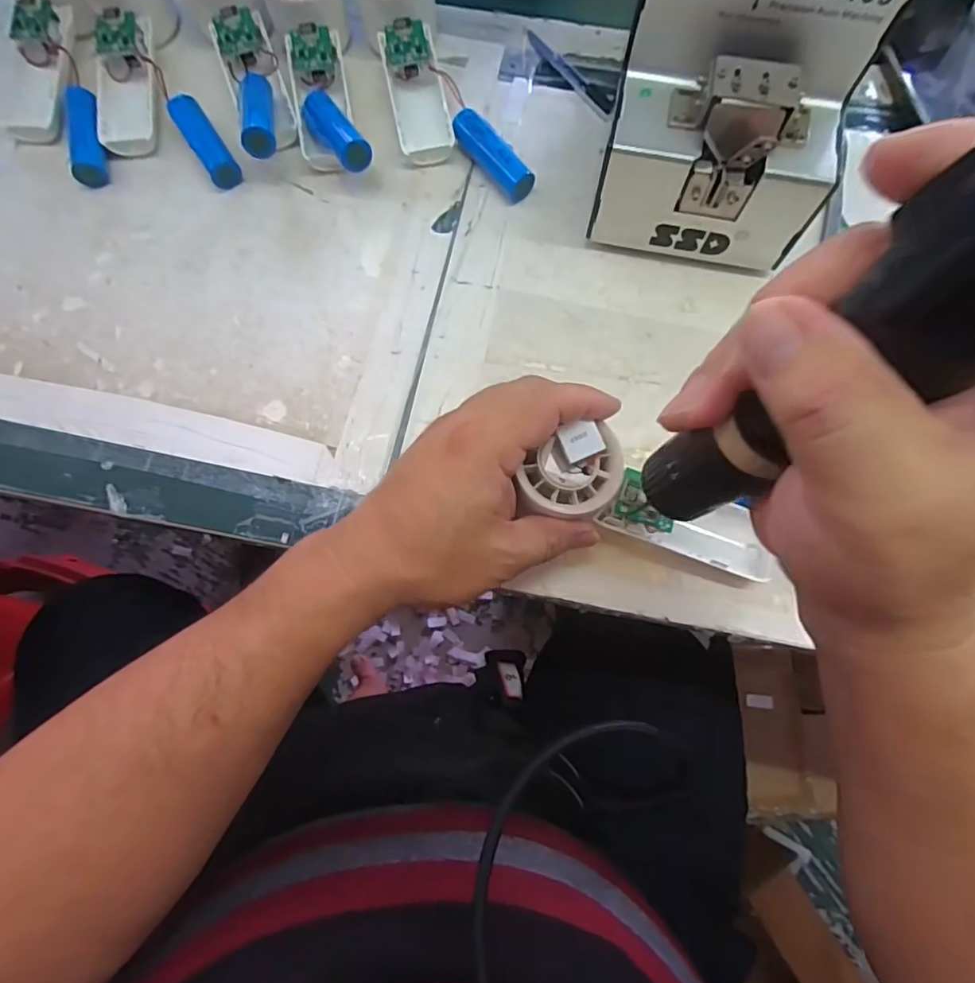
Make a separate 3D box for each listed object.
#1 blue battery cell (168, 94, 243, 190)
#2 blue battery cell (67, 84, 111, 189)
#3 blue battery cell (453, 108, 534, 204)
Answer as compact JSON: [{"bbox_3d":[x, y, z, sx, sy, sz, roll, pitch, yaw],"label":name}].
[{"bbox_3d":[-0.202,-0.250,0.395,0.022,0.018,0.078,-33,77,-7],"label":"blue battery cell"},{"bbox_3d":[-0.286,-0.257,0.395,0.021,0.020,0.073,-11,75,-2],"label":"blue battery cell"},{"bbox_3d":[0.003,-0.237,0.391,0.024,0.022,0.074,-35,77,-8],"label":"blue battery cell"}]

